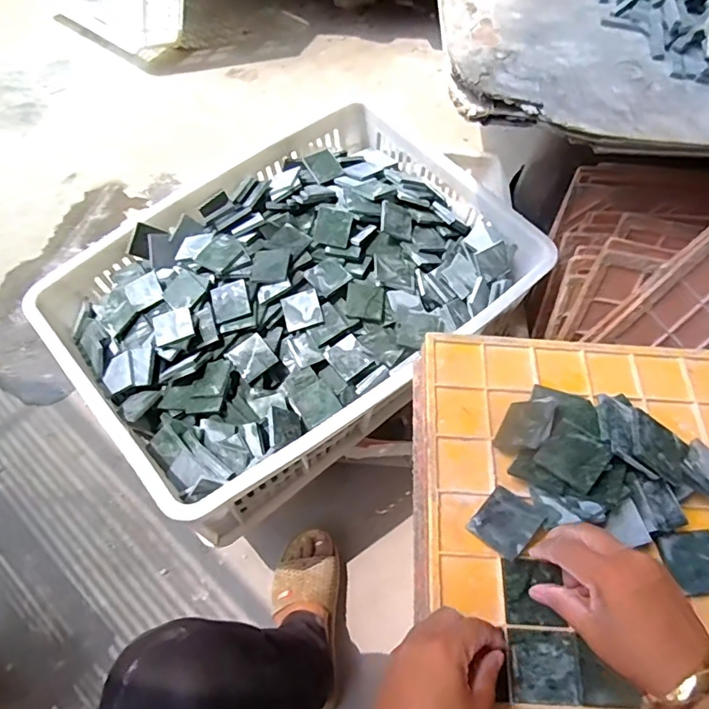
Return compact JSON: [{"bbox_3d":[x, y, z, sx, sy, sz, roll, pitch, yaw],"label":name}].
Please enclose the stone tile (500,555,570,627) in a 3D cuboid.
[{"bbox_3d":[0.143,0.188,0.415,0.044,0.010,0.049,2,61,-2],"label":"stone tile"}]

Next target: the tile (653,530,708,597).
[{"bbox_3d":[0.277,0.168,0.423,0.049,0.009,0.048,-5,61,-5],"label":"tile"}]

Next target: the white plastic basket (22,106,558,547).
[{"bbox_3d":[-0.079,-0.082,0.741,0.592,0.149,0.415,-32,67,-19],"label":"white plastic basket"}]

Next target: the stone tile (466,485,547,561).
[{"bbox_3d":[0.128,0.140,0.440,0.050,0.011,0.049,-45,45,-20],"label":"stone tile"}]

